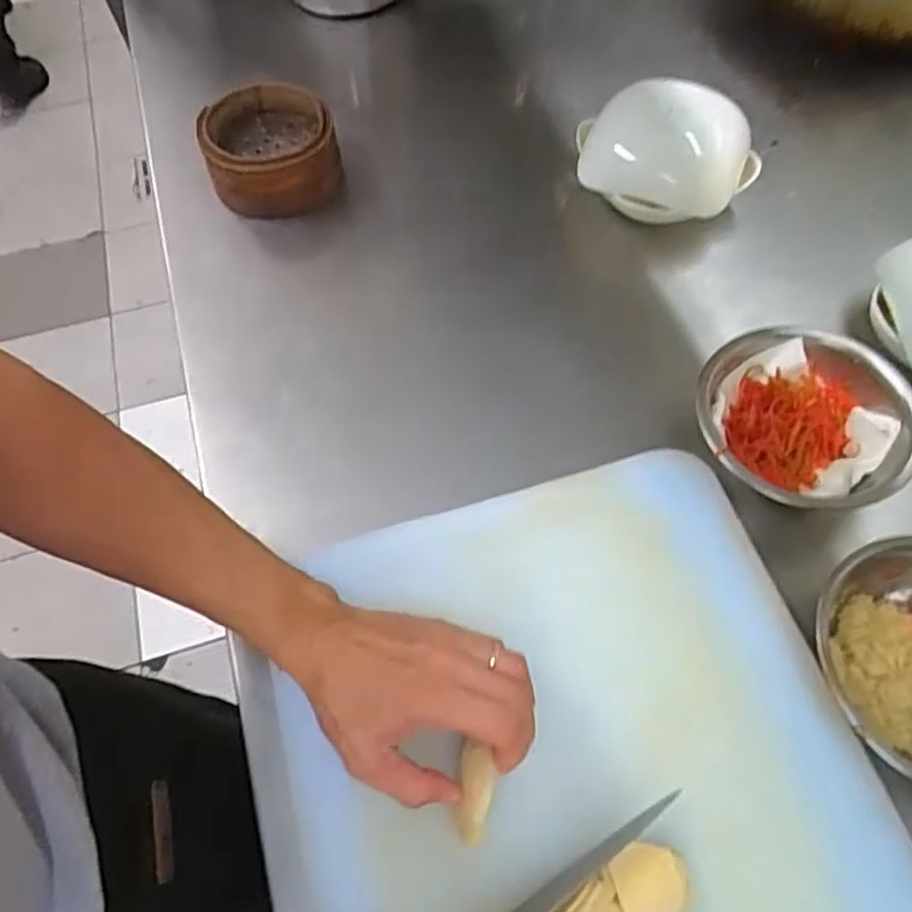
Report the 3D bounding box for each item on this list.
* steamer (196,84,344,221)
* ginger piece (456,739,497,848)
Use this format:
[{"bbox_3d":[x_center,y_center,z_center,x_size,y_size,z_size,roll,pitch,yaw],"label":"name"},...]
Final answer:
[{"bbox_3d":[-0.184,-0.307,0.689,0.124,0.078,0.119,-1,62,1],"label":"steamer"},{"bbox_3d":[0.011,0.193,0.387,0.020,0.010,0.053,3,72,3],"label":"ginger piece"}]

